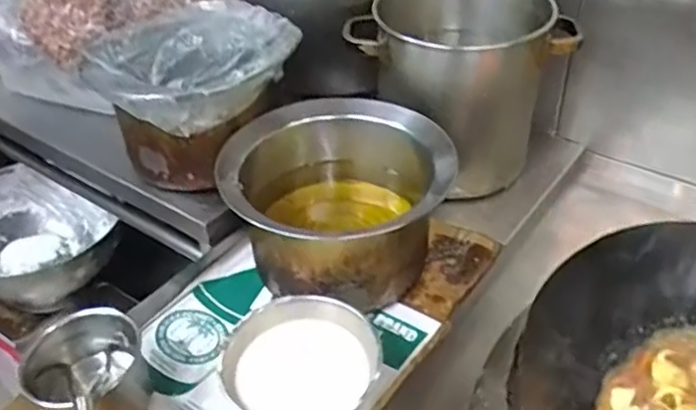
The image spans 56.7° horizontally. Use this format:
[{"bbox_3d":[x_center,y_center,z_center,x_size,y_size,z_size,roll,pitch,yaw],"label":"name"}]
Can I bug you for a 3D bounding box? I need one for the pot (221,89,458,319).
[{"bbox_3d":[-0.021,-0.008,0.819,0.239,0.194,0.213,29,47,33],"label":"pot"}]

